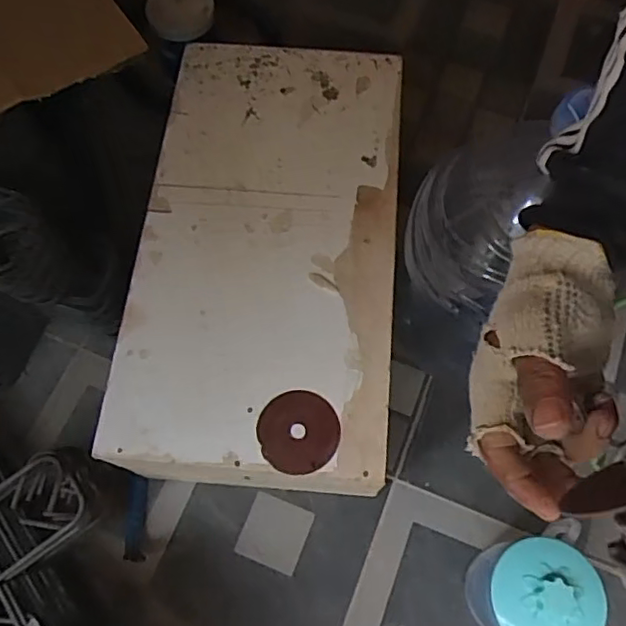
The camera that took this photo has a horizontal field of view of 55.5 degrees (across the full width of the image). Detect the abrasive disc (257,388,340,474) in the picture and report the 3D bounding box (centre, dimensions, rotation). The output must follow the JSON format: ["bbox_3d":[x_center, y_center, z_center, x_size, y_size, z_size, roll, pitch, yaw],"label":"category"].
[{"bbox_3d":[-0.015,0.129,0.648,0.086,0.005,0.087,-1,67,2],"label":"abrasive disc"}]

